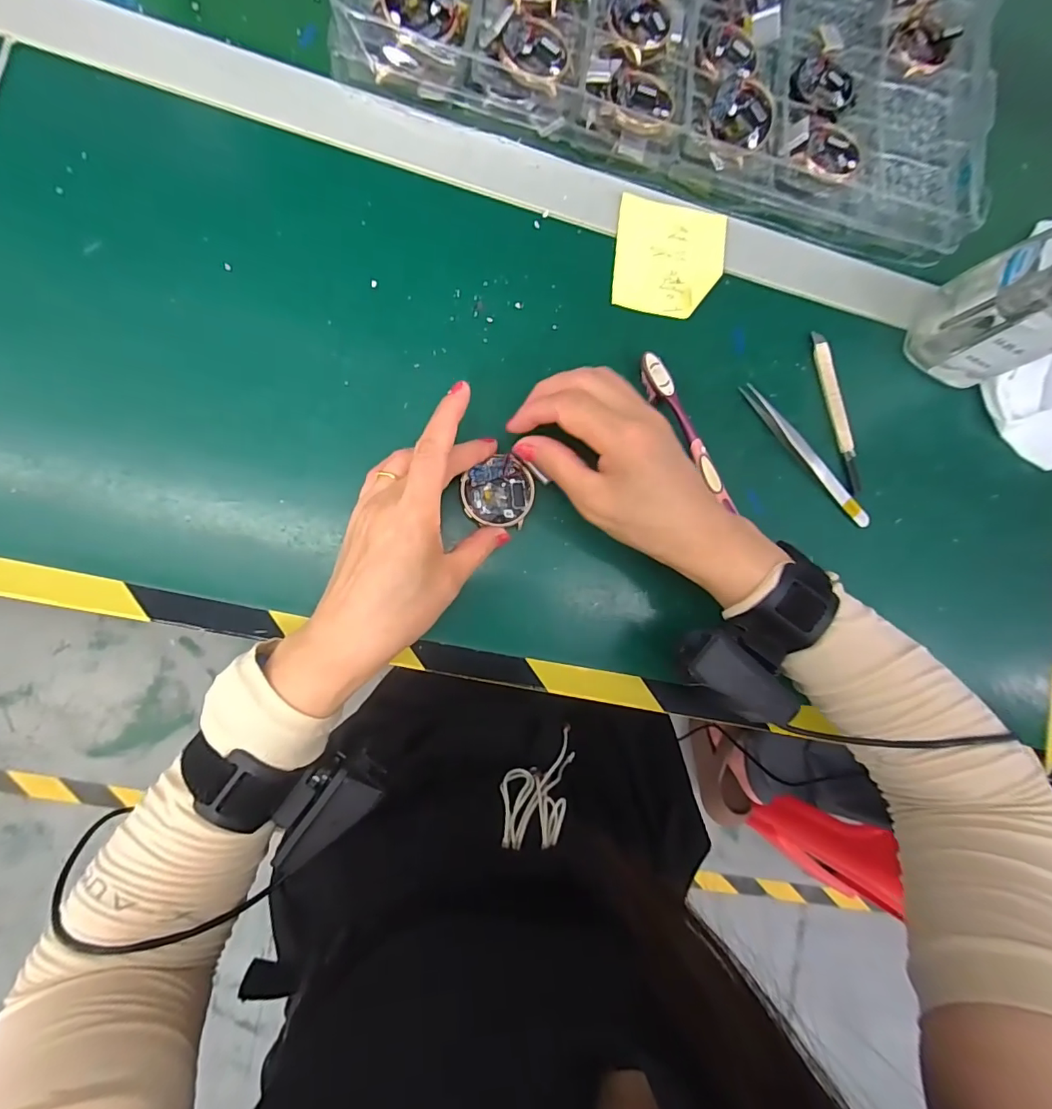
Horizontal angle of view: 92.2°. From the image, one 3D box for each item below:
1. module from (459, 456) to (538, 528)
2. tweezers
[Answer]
[{"bbox_3d":[-0.017,-0.038,0.308,0.043,0.010,0.042,0,90,-10],"label":"module"},{"bbox_3d":[0.193,-0.067,0.347,0.126,0.015,0.013,45,80,-4],"label":"tweezers"}]

